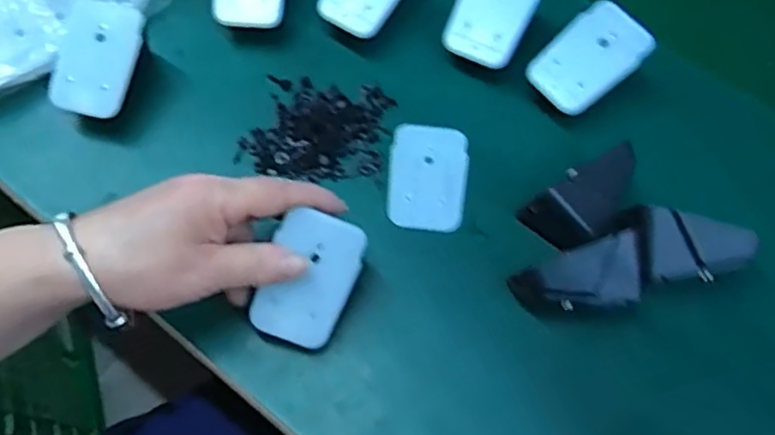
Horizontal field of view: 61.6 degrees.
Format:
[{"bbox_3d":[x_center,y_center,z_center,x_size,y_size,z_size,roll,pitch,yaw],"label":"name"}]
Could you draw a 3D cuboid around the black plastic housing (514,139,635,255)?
[{"bbox_3d":[0.114,-0.008,0.377,0.065,0.040,0.035,-31,73,-13],"label":"black plastic housing"}]

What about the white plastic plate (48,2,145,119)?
[{"bbox_3d":[-0.178,-0.098,0.396,0.051,0.008,0.072,11,80,8],"label":"white plastic plate"}]

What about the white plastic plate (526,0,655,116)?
[{"bbox_3d":[0.125,-0.099,0.405,0.071,0.006,0.048,-40,80,7],"label":"white plastic plate"}]

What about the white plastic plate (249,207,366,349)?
[{"bbox_3d":[-0.041,0.033,0.342,0.046,0.004,0.069,19,97,-8],"label":"white plastic plate"}]

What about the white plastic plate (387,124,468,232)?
[{"bbox_3d":[0.025,-0.026,0.402,0.046,0.004,0.072,6,69,0],"label":"white plastic plate"}]

